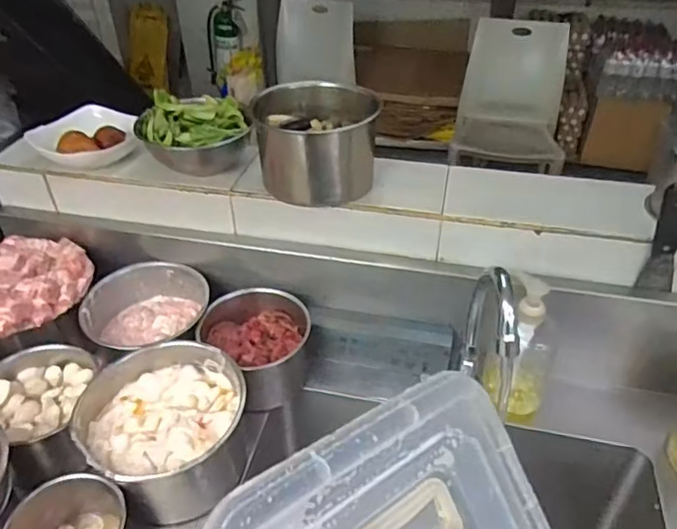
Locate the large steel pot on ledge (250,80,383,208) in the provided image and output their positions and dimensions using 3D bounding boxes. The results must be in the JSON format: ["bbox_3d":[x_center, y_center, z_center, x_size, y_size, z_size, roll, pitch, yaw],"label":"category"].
[{"bbox_3d":[-0.030,-0.169,0.760,0.145,0.131,0.123,-5,38,-5],"label":"large steel pot on ledge"}]

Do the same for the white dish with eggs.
[{"bbox_3d":[-0.356,-0.180,0.799,0.138,0.039,0.112,-24,44,-27],"label":"white dish with eggs"}]

